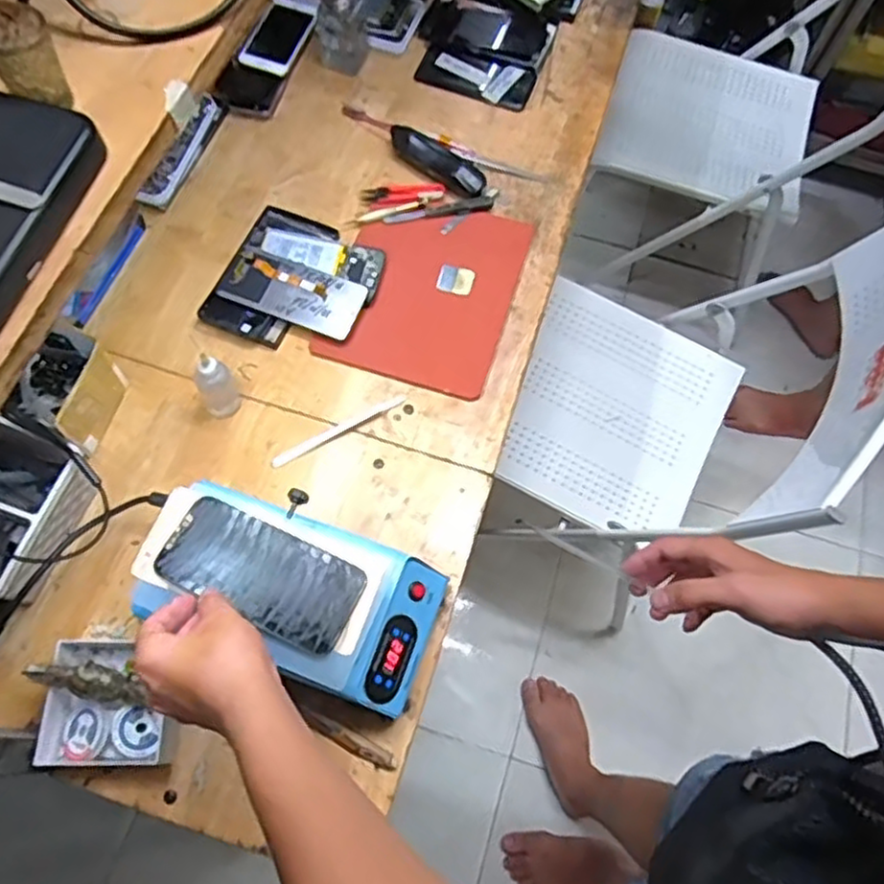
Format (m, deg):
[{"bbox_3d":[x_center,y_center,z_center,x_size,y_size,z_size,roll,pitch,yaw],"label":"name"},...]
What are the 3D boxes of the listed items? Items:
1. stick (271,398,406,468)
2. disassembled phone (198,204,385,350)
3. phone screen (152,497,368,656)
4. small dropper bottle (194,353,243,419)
[{"bbox_3d":[-0.113,-0.012,0.780,0.157,0.006,0.013,-29,72,-14],"label":"stick"},{"bbox_3d":[-0.166,-0.185,0.821,0.162,0.017,0.173,23,68,7],"label":"disassembled phone"},{"bbox_3d":[-0.143,0.103,0.565,0.155,0.011,0.073,25,69,5],"label":"phone screen"},{"bbox_3d":[-0.232,-0.059,0.730,0.037,0.081,0.033,-26,71,-13],"label":"small dropper bottle"}]

